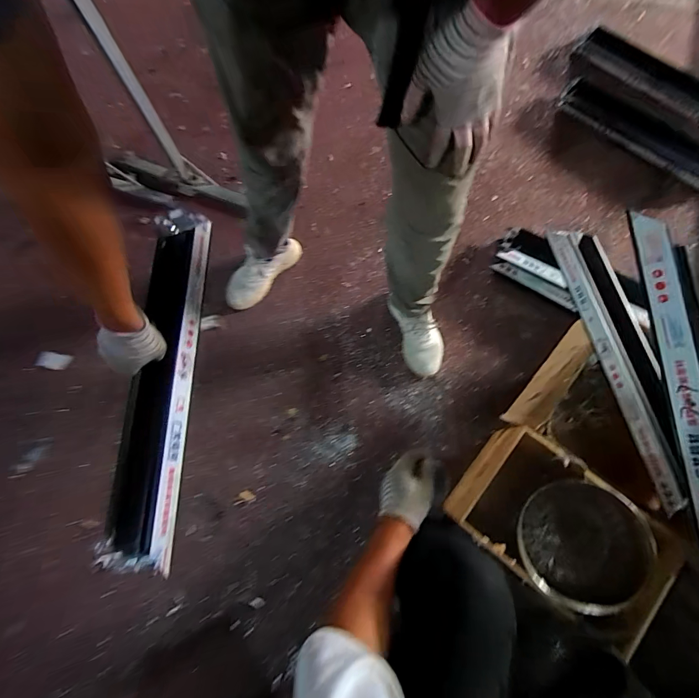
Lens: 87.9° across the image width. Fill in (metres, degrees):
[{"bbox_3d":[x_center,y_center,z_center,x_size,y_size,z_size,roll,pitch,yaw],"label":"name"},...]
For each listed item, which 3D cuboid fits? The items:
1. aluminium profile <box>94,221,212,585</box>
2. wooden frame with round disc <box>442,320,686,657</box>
[{"bbox_3d":[-0.330,0.027,0.647,0.091,0.055,0.629,-3,70,1],"label":"aluminium profile"},{"bbox_3d":[0.446,0.392,0.820,0.360,0.235,0.266,40,77,13],"label":"wooden frame with round disc"}]

